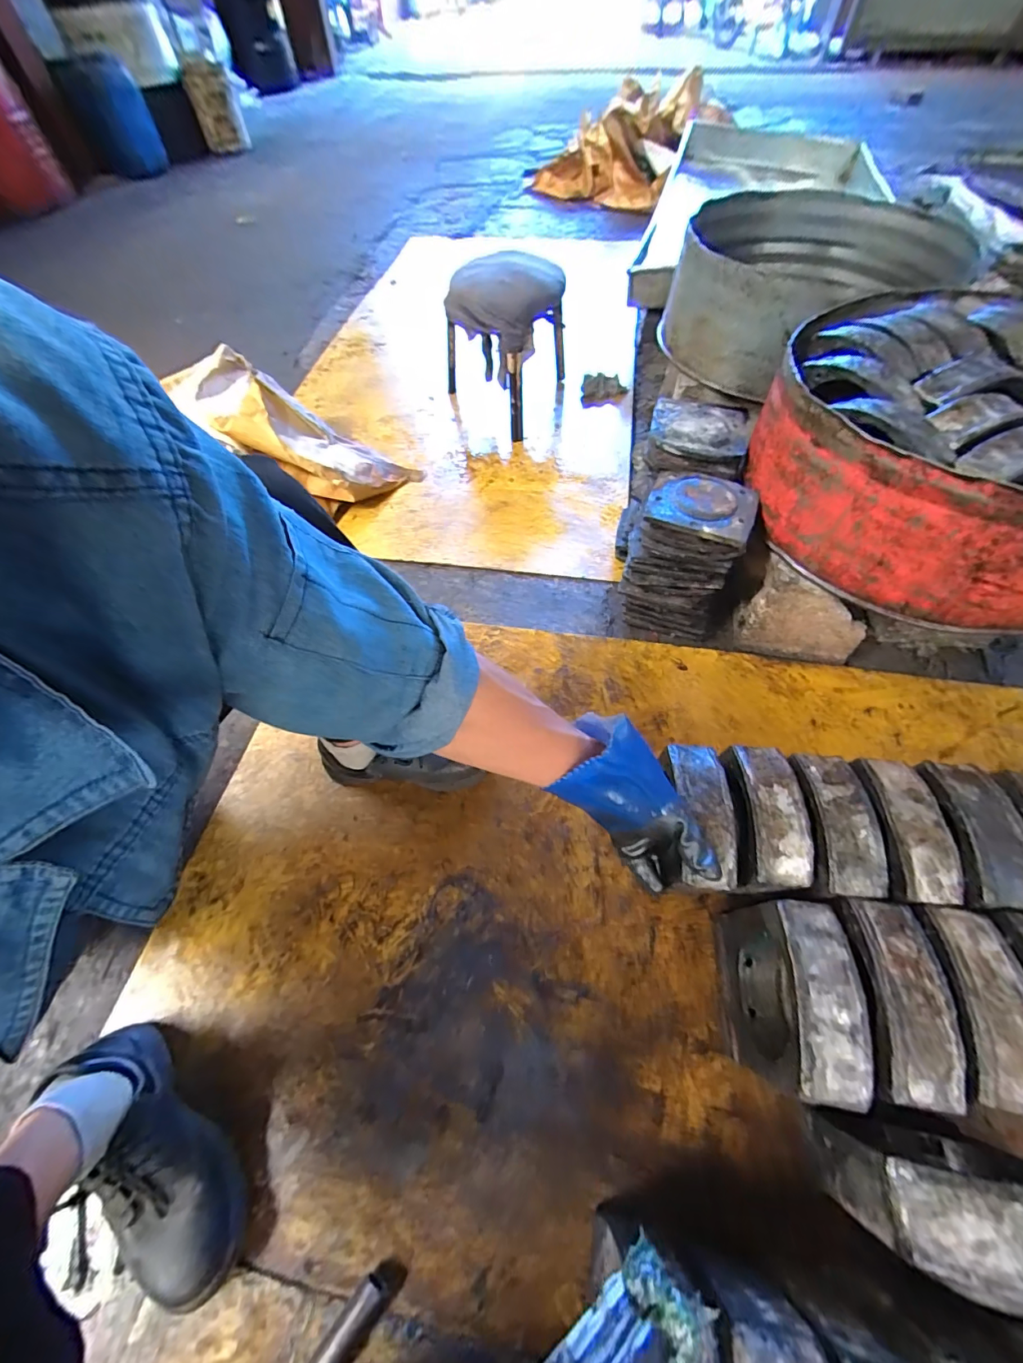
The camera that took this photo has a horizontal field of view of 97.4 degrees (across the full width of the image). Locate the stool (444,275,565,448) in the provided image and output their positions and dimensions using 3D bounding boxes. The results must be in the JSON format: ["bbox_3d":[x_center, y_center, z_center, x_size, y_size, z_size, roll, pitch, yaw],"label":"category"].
[{"bbox_3d":[-0.026,-0.797,1.098,0.314,0.338,0.264,0,58,2],"label":"stool"}]

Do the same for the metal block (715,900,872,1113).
[{"bbox_3d":[0.294,0.338,0.497,0.075,0.185,0.161,6,59,5],"label":"metal block"}]

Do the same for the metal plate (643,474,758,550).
[{"bbox_3d":[0.296,-0.278,0.699,0.153,0.012,0.127,22,61,14],"label":"metal plate"}]

